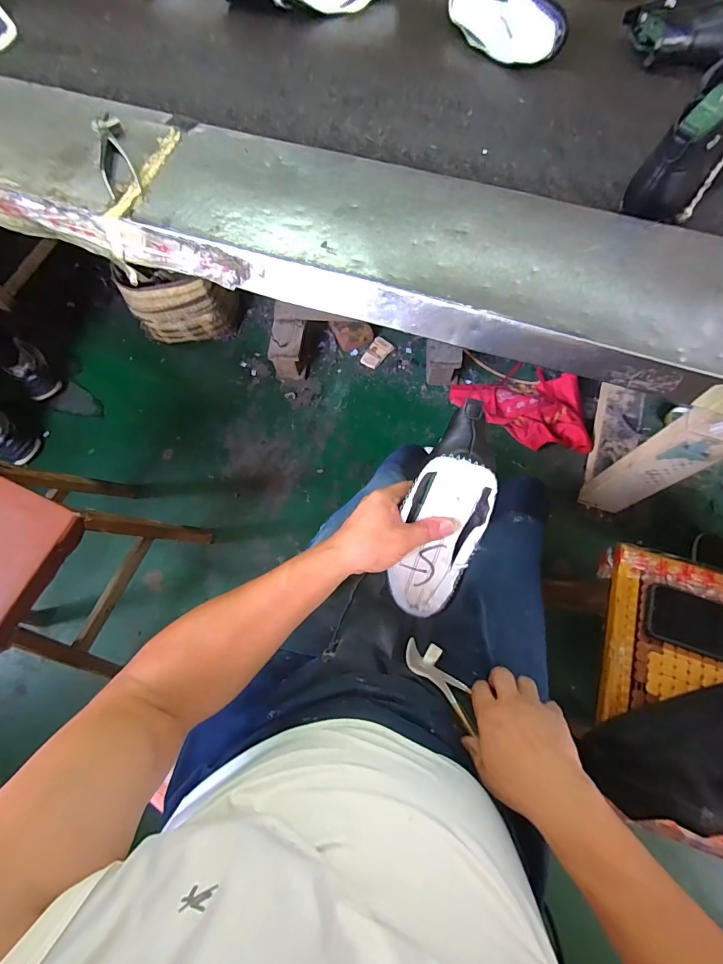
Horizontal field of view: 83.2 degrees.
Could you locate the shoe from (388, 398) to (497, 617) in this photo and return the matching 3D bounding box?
[{"bbox_3d":[0.085,0.052,0.469,0.087,0.107,0.239,14,112,7],"label":"shoe"}]

